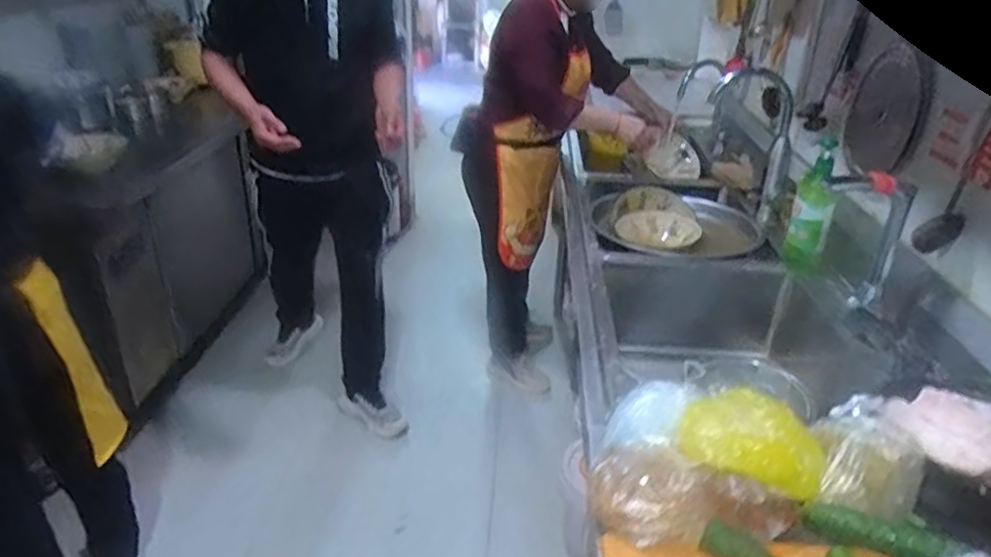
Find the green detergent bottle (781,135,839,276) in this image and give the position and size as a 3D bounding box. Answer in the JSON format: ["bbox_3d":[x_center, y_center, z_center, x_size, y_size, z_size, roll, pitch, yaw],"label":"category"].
[{"bbox_3d":[0.668,-0.145,1.428,0.075,0.272,0.067,16,31,21],"label":"green detergent bottle"}]

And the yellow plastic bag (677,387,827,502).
[{"bbox_3d":[0.305,0.194,0.804,0.153,0.062,0.109,6,29,4],"label":"yellow plastic bag"}]

